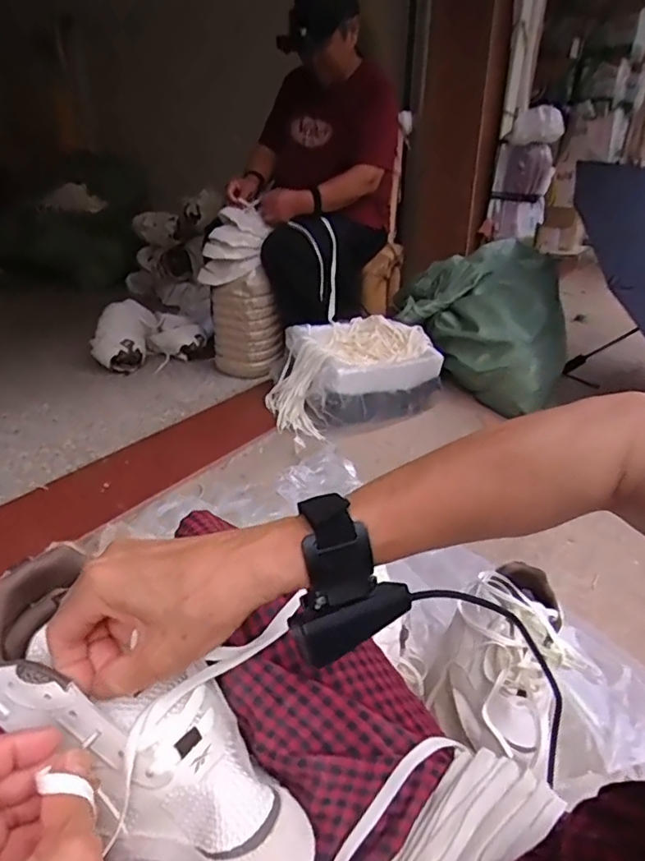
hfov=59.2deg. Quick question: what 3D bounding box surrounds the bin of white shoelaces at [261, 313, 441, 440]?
[{"bbox_3d":[0.073,-0.146,1.493,0.435,0.196,0.265,-18,34,-32],"label":"bin of white shoelaces"}]

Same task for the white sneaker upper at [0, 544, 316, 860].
[{"bbox_3d":[-0.106,0.183,0.341,0.263,0.065,0.094,39,40,16],"label":"white sneaker upper"}]

